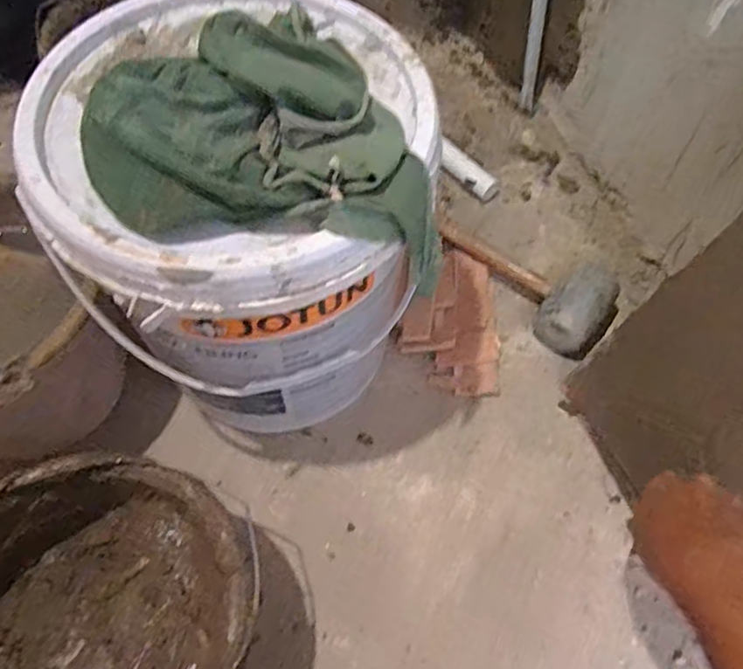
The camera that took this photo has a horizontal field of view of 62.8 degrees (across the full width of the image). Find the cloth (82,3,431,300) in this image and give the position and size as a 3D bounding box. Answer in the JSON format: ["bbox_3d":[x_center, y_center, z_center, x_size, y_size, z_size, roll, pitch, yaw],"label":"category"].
[{"bbox_3d":[-0.062,-0.137,0.417,0.235,0.105,0.172,9,62,5],"label":"cloth"}]

